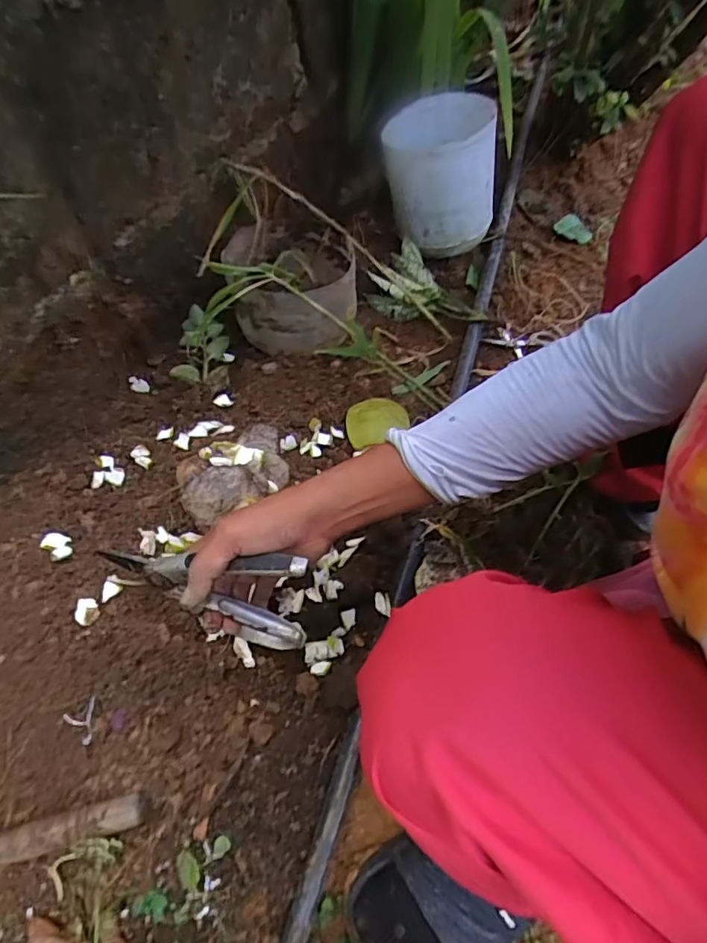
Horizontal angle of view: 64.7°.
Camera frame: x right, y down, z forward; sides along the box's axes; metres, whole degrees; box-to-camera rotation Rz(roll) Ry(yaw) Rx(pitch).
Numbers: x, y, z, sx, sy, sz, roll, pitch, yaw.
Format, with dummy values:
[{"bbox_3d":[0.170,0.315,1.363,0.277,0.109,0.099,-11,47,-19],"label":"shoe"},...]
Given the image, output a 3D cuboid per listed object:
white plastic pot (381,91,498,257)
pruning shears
[{"bbox_3d":[0.134,-0.460,0.855,0.160,0.152,0.170,-6,58,9],"label":"white plastic pot"},{"bbox_3d":[-0.121,0.097,0.453,0.165,0.137,0.028,11,57,2],"label":"pruning shears"}]

